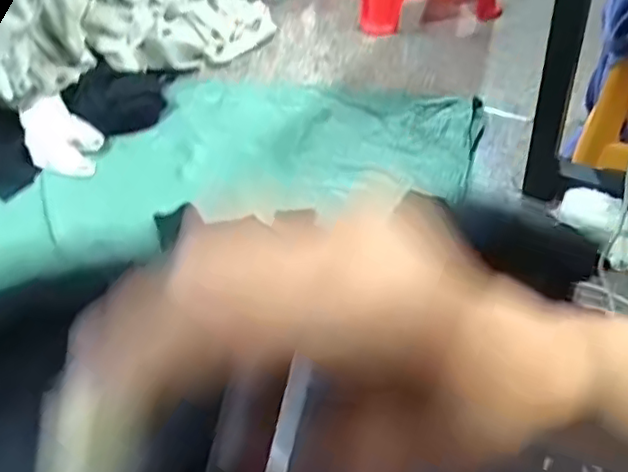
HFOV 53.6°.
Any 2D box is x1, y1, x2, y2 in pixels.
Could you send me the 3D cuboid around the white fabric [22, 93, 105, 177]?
[{"bbox_3d":[-0.600,-0.227,1.477,0.224,0.035,0.148,32,80,9],"label":"white fabric"}]

